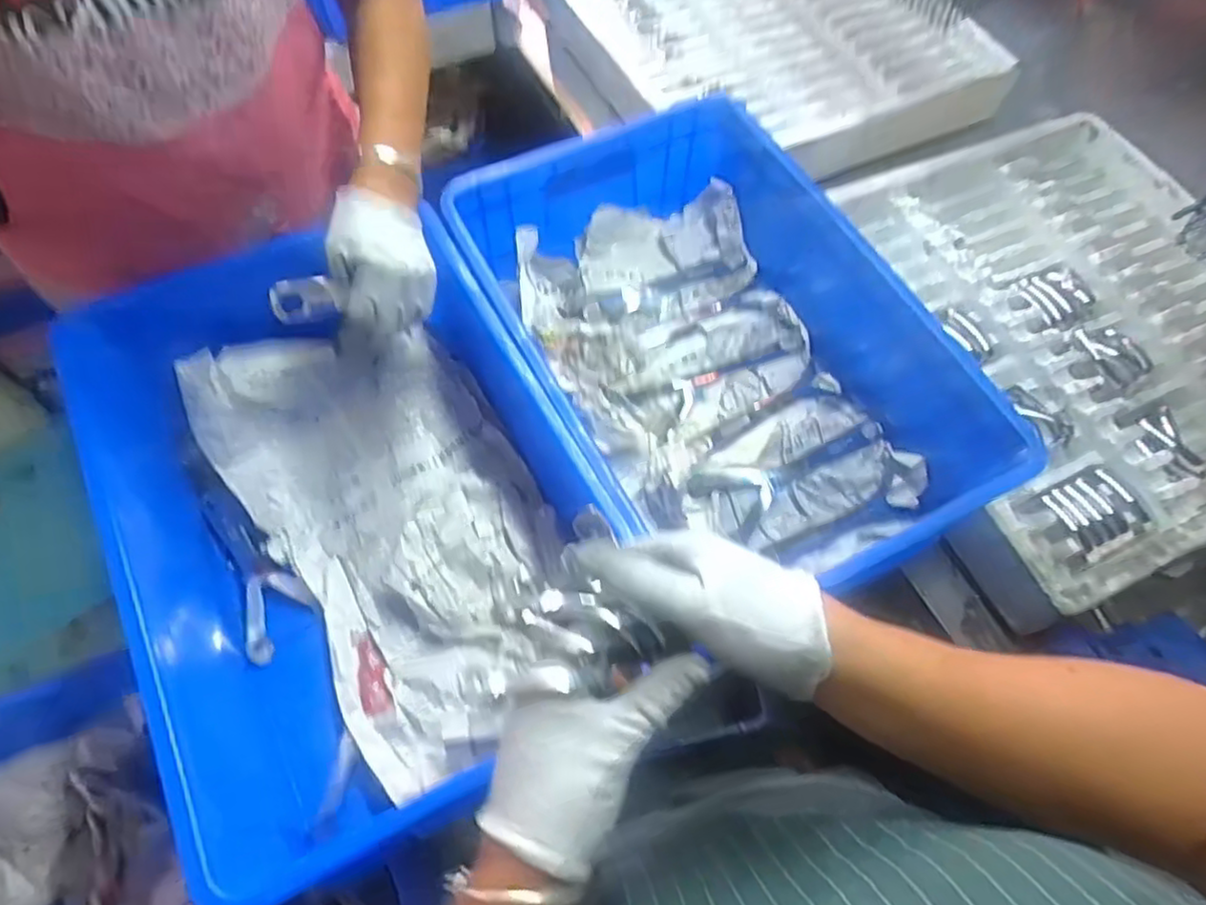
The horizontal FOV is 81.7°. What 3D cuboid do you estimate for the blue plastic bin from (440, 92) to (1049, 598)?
[{"bbox_3d":[0.106,-0.097,0.710,0.342,0.157,0.520,-27,66,-14],"label":"blue plastic bin"}]

